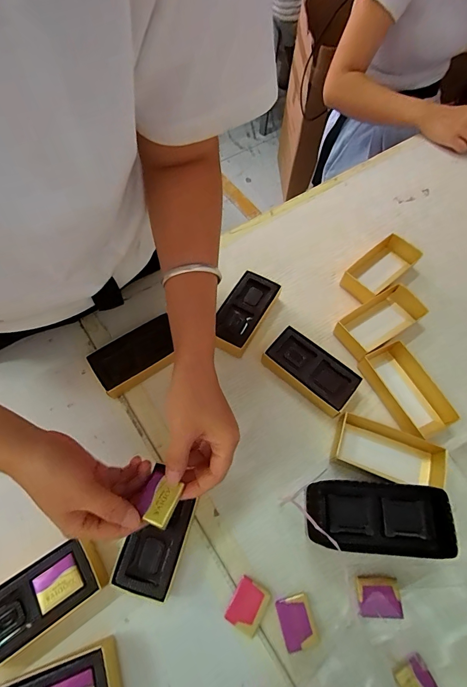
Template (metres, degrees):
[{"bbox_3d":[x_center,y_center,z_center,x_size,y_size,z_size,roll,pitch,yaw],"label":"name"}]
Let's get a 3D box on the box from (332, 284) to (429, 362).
[{"bbox_3d":[0.195,-0.031,0.461,0.119,0.030,0.060,-30,68,-15],"label":"box"}]

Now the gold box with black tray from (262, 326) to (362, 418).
[{"bbox_3d":[0.096,0.034,0.424,0.111,0.036,0.053,39,69,16],"label":"gold box with black tray"}]

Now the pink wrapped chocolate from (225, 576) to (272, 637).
[{"bbox_3d":[0.014,0.255,0.327,0.032,0.009,0.040,29,67,12],"label":"pink wrapped chocolate"}]

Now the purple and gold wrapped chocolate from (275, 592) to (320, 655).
[{"bbox_3d":[0.061,0.266,0.321,0.032,0.009,0.040,-13,65,-8],"label":"purple and gold wrapped chocolate"}]

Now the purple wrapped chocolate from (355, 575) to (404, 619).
[{"bbox_3d":[0.140,0.244,0.325,0.038,0.014,0.032,1,64,-1],"label":"purple wrapped chocolate"}]

